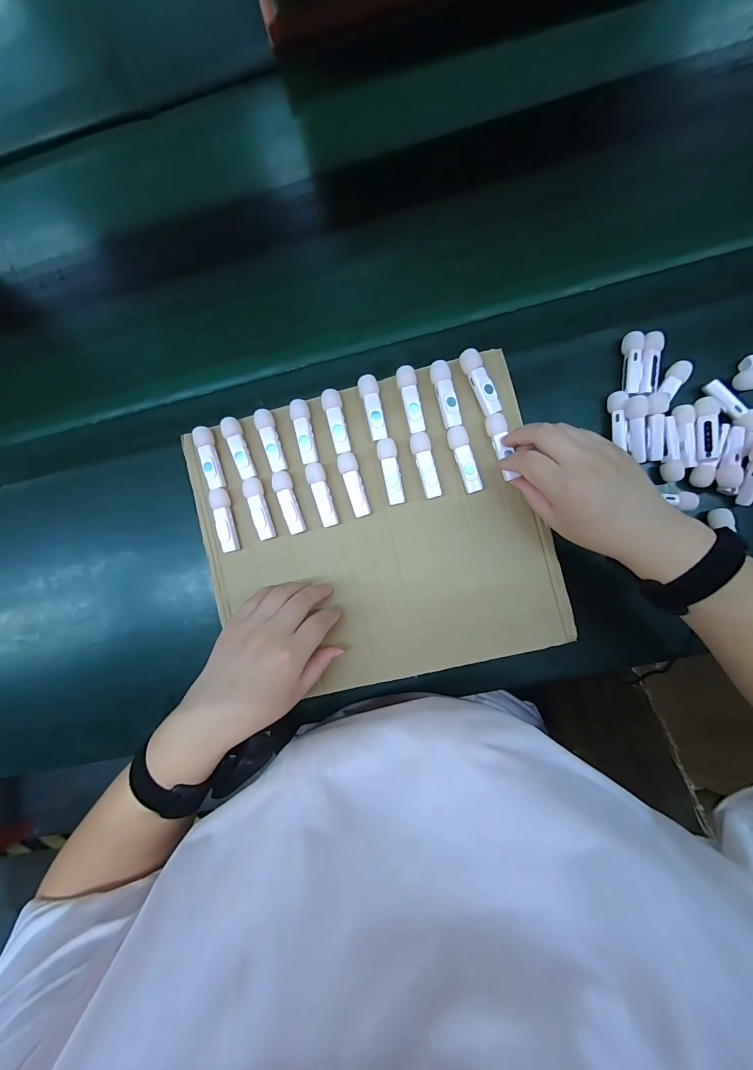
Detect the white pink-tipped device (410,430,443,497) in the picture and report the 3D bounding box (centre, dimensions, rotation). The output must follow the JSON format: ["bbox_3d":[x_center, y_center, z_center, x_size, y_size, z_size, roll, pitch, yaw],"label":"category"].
[{"bbox_3d":[0.048,-0.068,0.352,0.019,0.014,0.064,-12,84,5],"label":"white pink-tipped device"}]

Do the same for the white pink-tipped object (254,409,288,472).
[{"bbox_3d":[-0.107,-0.096,0.361,0.017,0.011,0.063,-18,84,5],"label":"white pink-tipped object"}]

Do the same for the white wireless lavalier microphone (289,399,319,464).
[{"bbox_3d":[-0.073,-0.103,0.358,0.018,0.011,0.064,-11,84,5],"label":"white wireless lavalier microphone"}]

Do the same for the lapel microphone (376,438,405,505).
[{"bbox_3d":[0.014,-0.062,0.353,0.019,0.014,0.063,-9,85,5],"label":"lapel microphone"}]

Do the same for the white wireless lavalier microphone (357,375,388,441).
[{"bbox_3d":[-0.002,-0.126,0.356,0.019,0.019,0.062,-14,84,5],"label":"white wireless lavalier microphone"}]

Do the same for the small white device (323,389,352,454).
[{"bbox_3d":[-0.039,-0.113,0.359,0.018,0.017,0.063,-14,84,5],"label":"small white device"}]

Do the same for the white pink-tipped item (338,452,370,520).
[{"bbox_3d":[-0.022,-0.050,0.357,0.019,0.012,0.064,-17,84,5],"label":"white pink-tipped item"}]

